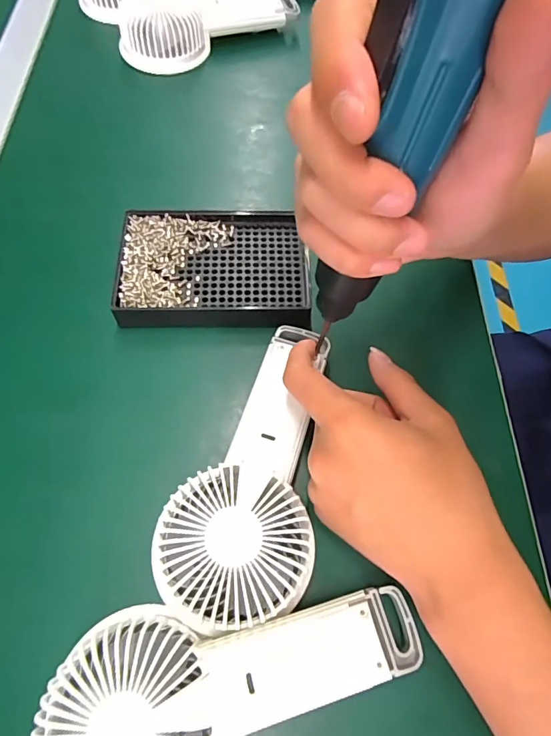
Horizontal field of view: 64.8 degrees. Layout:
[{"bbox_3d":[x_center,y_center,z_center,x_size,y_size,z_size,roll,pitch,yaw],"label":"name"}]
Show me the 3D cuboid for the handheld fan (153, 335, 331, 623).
[{"bbox_3d":[-0.009,0.048,0.249,0.083,0.041,0.181,15,65,3],"label":"handheld fan"}]

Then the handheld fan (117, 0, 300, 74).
[{"bbox_3d":[-0.067,-0.356,0.444,0.187,0.036,0.074,-27,69,-14],"label":"handheld fan"}]

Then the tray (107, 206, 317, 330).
[{"bbox_3d":[-0.044,-0.073,0.324,0.135,0.024,0.093,2,65,-2],"label":"tray"}]

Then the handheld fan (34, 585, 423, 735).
[{"bbox_3d":[-0.018,0.146,0.214,0.174,0.047,0.073,-16,67,-10],"label":"handheld fan"}]

